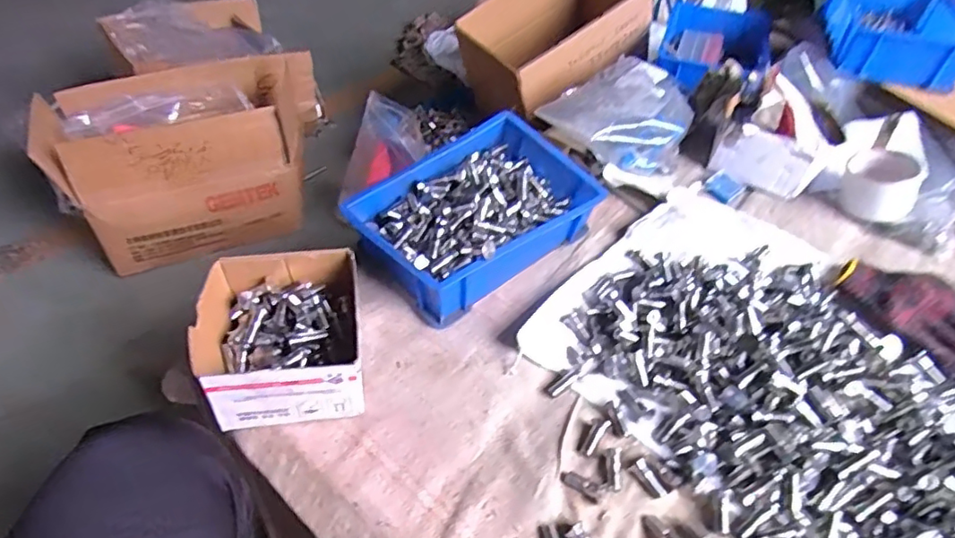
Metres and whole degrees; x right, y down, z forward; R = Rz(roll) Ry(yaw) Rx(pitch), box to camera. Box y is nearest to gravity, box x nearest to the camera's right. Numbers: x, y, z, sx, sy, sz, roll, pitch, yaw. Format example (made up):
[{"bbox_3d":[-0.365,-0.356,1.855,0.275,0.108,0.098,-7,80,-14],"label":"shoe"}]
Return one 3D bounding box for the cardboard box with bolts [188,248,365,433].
[{"bbox_3d":[-0.186,0.064,0.558,0.138,0.080,0.146,-6,47,-9],"label":"cardboard box with bolts"}]

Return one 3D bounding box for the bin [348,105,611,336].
[{"bbox_3d":[0.000,-0.066,0.685,0.252,0.085,0.179,-31,55,-28],"label":"bin"}]

